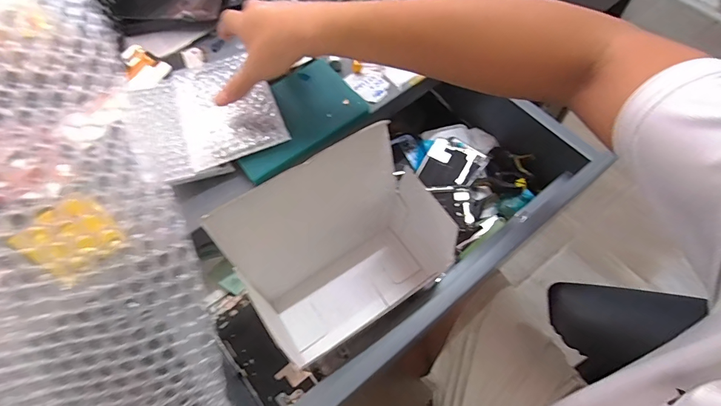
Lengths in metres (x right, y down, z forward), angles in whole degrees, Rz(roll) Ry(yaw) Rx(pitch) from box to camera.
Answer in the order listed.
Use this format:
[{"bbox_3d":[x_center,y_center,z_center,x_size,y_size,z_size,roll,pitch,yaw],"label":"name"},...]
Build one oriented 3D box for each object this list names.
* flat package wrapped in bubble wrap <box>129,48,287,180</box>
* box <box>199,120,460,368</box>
[{"bbox_3d":[-0.185,-0.108,0.457,0.159,0.016,0.163,-25,64,-10],"label":"flat package wrapped in bubble wrap"},{"bbox_3d":[-0.028,0.061,0.432,0.221,0.220,0.121,-28,64,-11],"label":"box"}]

